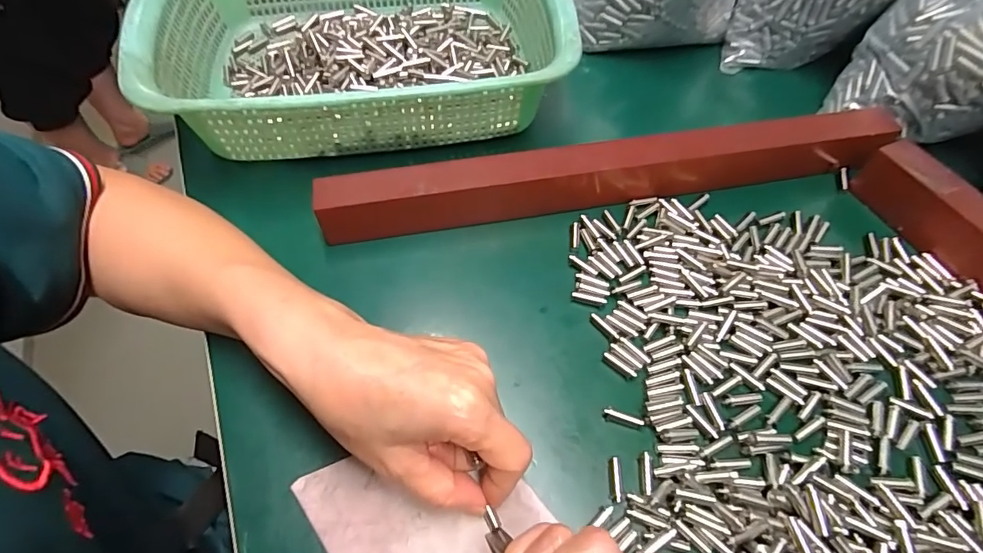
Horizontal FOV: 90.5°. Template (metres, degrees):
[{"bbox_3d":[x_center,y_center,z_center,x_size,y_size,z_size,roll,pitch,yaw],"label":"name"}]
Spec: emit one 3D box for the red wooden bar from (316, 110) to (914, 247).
[{"bbox_3d":[0.079,-0.070,0.331,0.380,0.042,0.028,-8,56,-4],"label":"red wooden bar"}]

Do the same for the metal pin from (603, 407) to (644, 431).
[{"bbox_3d":[0.071,0.076,0.261,0.021,0.006,0.005,16,58,12],"label":"metal pin"}]

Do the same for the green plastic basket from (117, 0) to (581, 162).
[{"bbox_3d":[-0.093,-0.188,0.378,0.287,0.077,0.218,-9,56,-4],"label":"green plastic basket"}]

